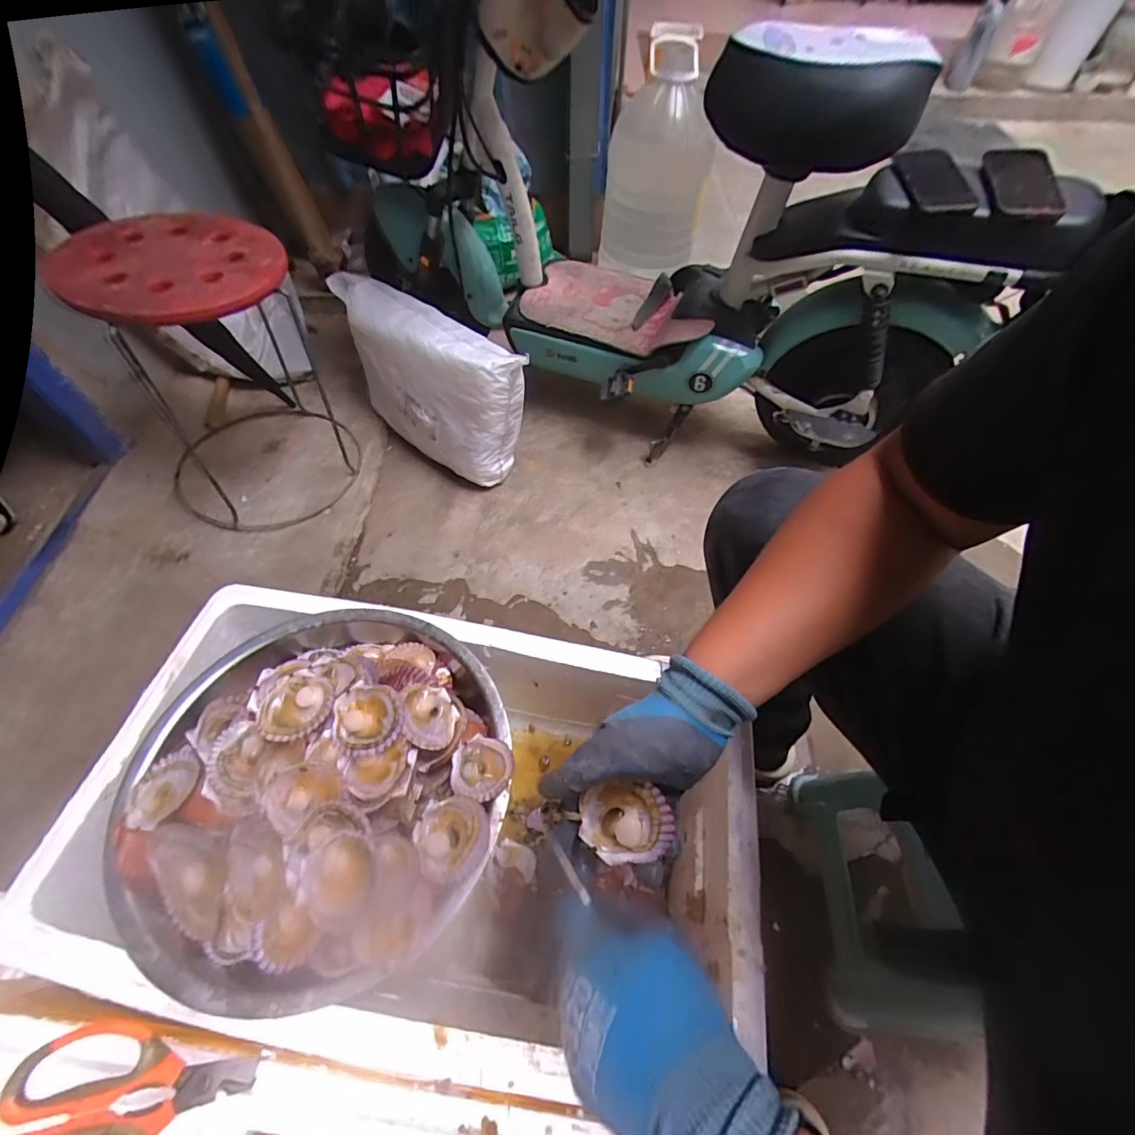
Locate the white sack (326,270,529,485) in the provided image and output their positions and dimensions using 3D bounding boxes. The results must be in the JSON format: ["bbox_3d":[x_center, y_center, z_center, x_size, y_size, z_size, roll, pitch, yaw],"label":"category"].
[{"bbox_3d":[-0.329,-0.425,1.117,0.534,0.276,0.166,34,62,19],"label":"white sack"}]

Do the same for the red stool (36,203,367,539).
[{"bbox_3d":[-0.655,-0.361,0.934,0.379,0.450,0.363,39,62,21],"label":"red stool"}]

